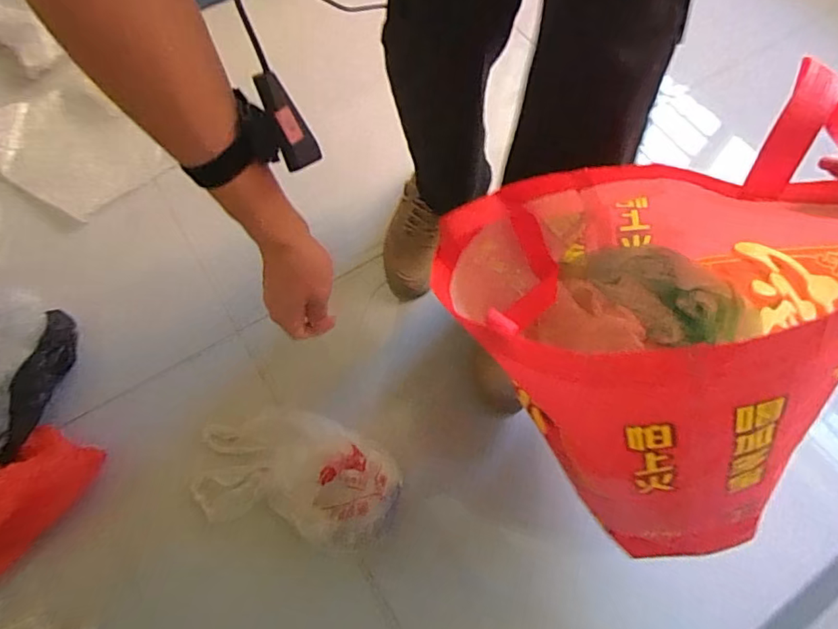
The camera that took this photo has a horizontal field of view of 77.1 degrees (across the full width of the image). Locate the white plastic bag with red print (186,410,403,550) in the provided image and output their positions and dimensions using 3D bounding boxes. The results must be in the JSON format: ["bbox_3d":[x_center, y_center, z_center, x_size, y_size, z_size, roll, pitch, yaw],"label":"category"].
[{"bbox_3d":[-0.169,0.212,0.717,0.275,0.074,0.159,12,65,3],"label":"white plastic bag with red print"}]

